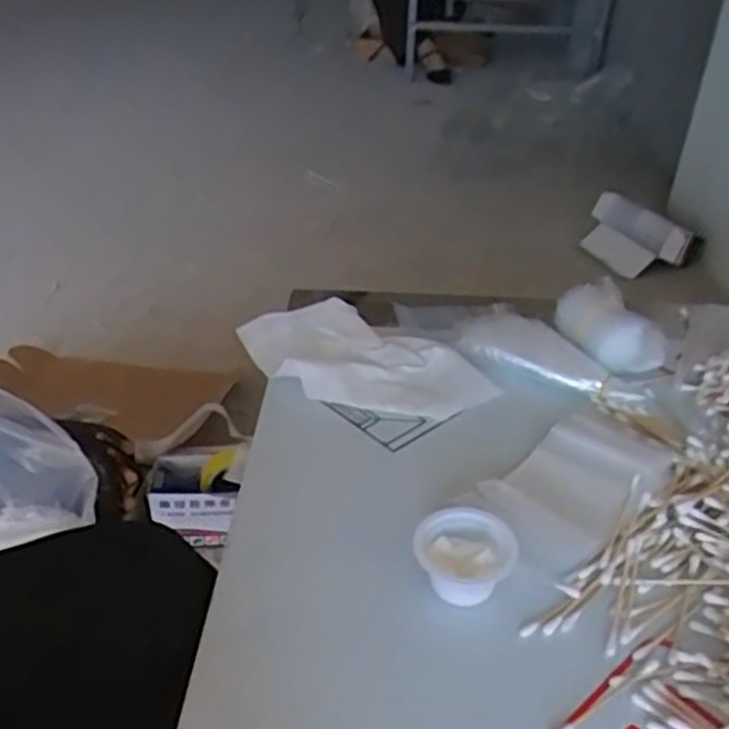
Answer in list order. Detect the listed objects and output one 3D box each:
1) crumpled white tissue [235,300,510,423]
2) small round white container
[{"bbox_3d":[-0.007,-0.005,0.588,0.194,0.026,0.092,21,38,26],"label":"crumpled white tissue"},{"bbox_3d":[0.055,0.104,0.426,0.048,0.023,0.050,1,34,-1],"label":"small round white container"}]

